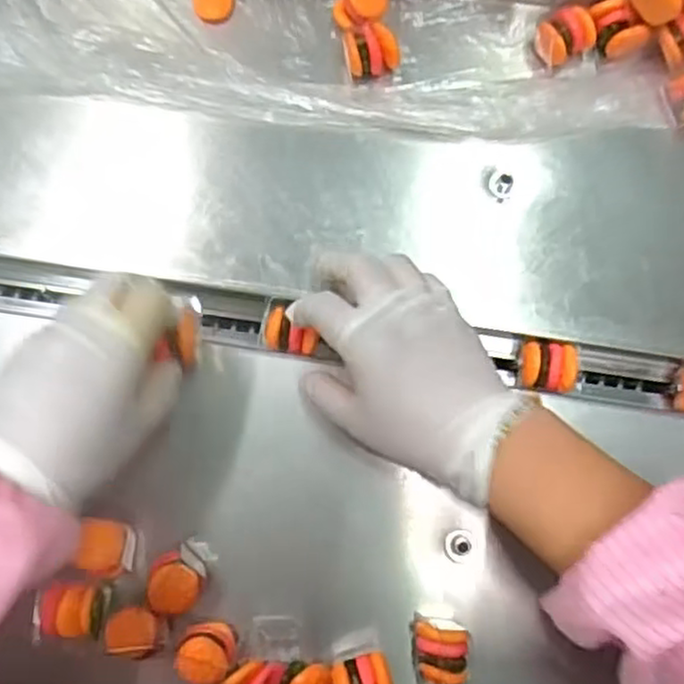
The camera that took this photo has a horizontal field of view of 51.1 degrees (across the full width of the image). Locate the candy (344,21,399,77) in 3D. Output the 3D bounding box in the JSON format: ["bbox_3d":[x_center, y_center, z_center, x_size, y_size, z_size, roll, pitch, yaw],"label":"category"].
[{"bbox_3d":[0.021,-0.188,0.461,0.036,0.026,0.023,-13,79,-2],"label":"candy"}]

